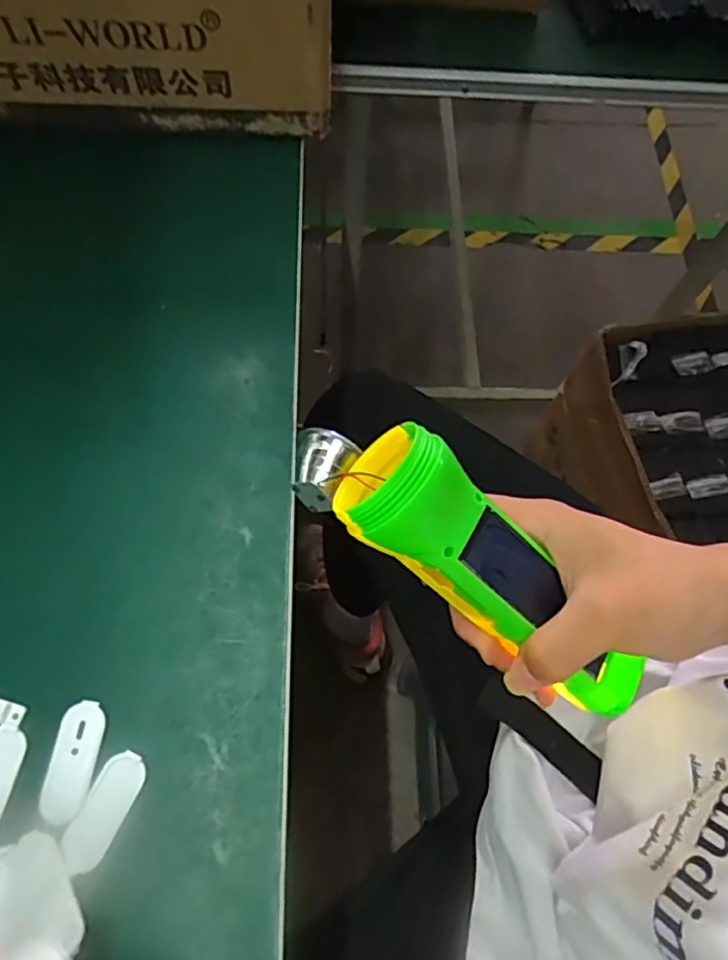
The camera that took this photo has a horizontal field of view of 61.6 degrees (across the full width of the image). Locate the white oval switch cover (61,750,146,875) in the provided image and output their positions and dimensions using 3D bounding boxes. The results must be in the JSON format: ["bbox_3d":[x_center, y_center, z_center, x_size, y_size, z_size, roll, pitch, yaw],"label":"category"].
[{"bbox_3d":[-0.114,0.145,0.268,0.020,0.004,0.048,26,68,7],"label":"white oval switch cover"}]

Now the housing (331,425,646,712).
[{"bbox_3d":[0.057,0.046,0.268,0.157,0.039,0.049,42,72,-12],"label":"housing"}]

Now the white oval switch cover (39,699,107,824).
[{"bbox_3d":[-0.131,0.126,0.275,0.021,0.004,0.049,6,67,-1],"label":"white oval switch cover"}]

